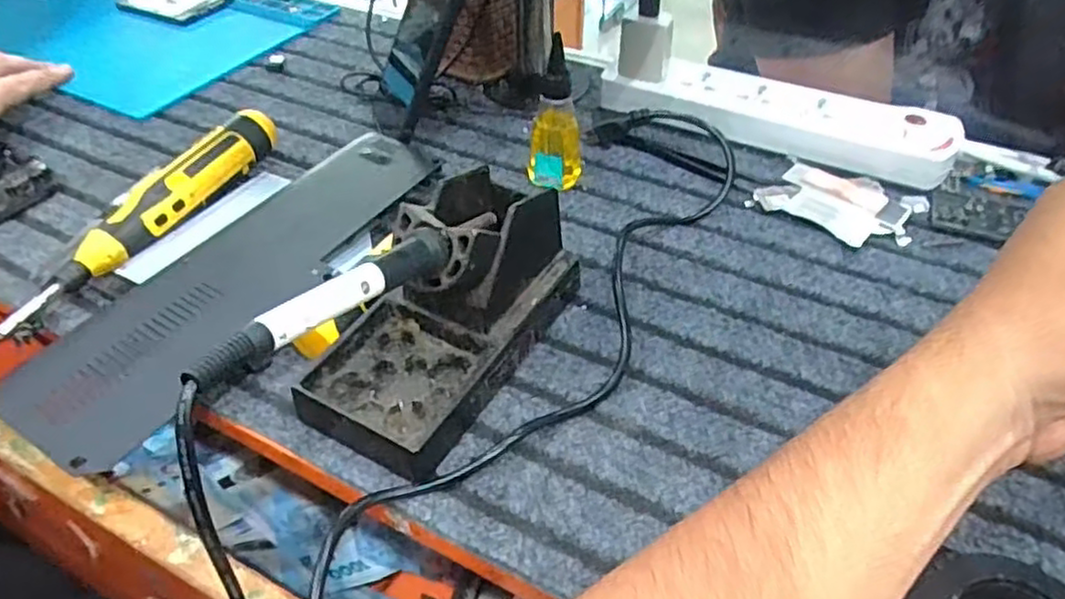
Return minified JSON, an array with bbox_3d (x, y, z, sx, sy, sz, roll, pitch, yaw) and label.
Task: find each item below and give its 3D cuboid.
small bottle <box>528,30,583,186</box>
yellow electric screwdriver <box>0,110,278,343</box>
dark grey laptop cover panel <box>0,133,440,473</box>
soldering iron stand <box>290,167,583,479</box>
[{"bbox_3d":[0.017,-0.121,0.484,0.034,0.097,0.029,-29,50,-28],"label":"small bottle"},{"bbox_3d":[-0.245,-0.056,0.455,0.033,0.038,0.218,20,46,20],"label":"yellow electric screwdriver"},{"bbox_3d":[-0.173,-0.022,0.432,0.097,0.012,0.278,19,48,23],"label":"dark grey laptop cover panel"},{"bbox_3d":[-0.044,-0.004,0.371,0.078,0.086,0.158,22,47,22],"label":"soldering iron stand"}]

